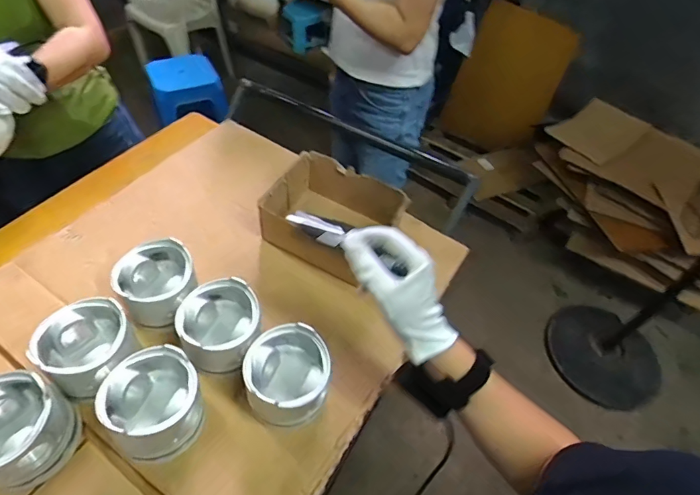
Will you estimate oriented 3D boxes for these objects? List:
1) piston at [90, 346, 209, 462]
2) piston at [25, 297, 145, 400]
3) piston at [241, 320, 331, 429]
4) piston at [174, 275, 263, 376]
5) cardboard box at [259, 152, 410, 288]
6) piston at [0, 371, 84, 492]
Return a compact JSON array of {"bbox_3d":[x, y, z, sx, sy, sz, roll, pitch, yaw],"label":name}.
[{"bbox_3d":[-0.229,0.185,0.508,0.102,0.081,0.105,2,51,-3],"label":"piston"},{"bbox_3d":[-0.321,0.126,0.535,0.102,0.070,0.101,2,51,-3],"label":"piston"},{"bbox_3d":[-0.080,0.165,0.543,0.106,0.081,0.108,-21,56,-20],"label":"piston"},{"bbox_3d":[-0.170,0.106,0.570,0.098,0.071,0.104,2,51,-3],"label":"piston"},{"bbox_3d":[-0.033,-0.055,0.715,0.197,0.073,0.169,27,54,16],"label":"cardboard box"},{"bbox_3d":[-0.370,0.204,0.481,0.106,0.084,0.104,17,52,9],"label":"piston"}]

